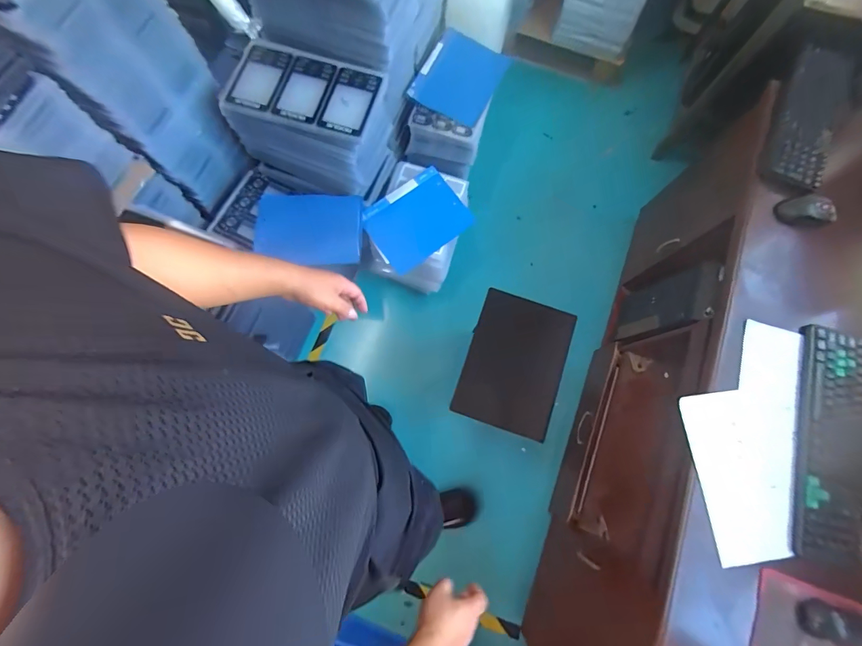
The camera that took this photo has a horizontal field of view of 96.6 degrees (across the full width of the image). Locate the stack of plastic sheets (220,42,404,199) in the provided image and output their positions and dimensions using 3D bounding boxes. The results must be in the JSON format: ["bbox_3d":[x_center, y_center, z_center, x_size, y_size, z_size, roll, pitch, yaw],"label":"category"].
[{"bbox_3d":[-0.337,-0.570,1.111,0.415,0.277,0.256,12,76,3],"label":"stack of plastic sheets"}]

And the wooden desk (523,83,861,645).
[{"bbox_3d":[0.728,0.263,0.999,0.490,0.585,1.407,22,77,5],"label":"wooden desk"}]

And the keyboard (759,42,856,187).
[{"bbox_3d":[0.840,-0.459,0.855,0.149,0.032,0.384,27,77,6],"label":"keyboard"}]

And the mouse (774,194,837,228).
[{"bbox_3d":[0.806,-0.239,0.819,0.110,0.052,0.059,1,76,0],"label":"mouse"}]

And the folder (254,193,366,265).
[{"bbox_3d":[-0.371,-0.288,1.168,0.314,0.027,0.211,5,92,5],"label":"folder"}]

